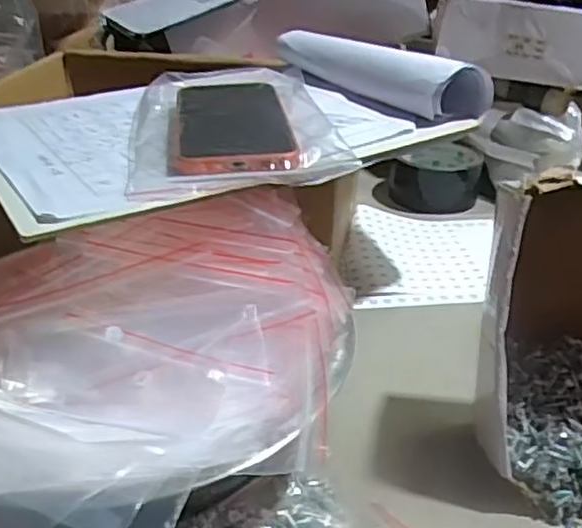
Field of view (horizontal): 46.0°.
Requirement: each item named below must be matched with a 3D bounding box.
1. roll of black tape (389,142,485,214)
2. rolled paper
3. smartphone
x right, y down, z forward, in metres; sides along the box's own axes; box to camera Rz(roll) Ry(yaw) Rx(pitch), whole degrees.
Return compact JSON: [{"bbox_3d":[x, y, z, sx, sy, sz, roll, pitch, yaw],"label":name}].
[{"bbox_3d":[0.151,-0.090,0.710,0.088,0.049,0.088,1,31,0],"label":"roll of black tape"},{"bbox_3d":[0.065,-0.162,0.555,0.057,0.036,0.196,-20,37,-31],"label":"rolled paper"},{"bbox_3d":[-0.040,-0.098,0.467,0.075,0.008,0.157,-6,34,-4],"label":"smartphone"}]

